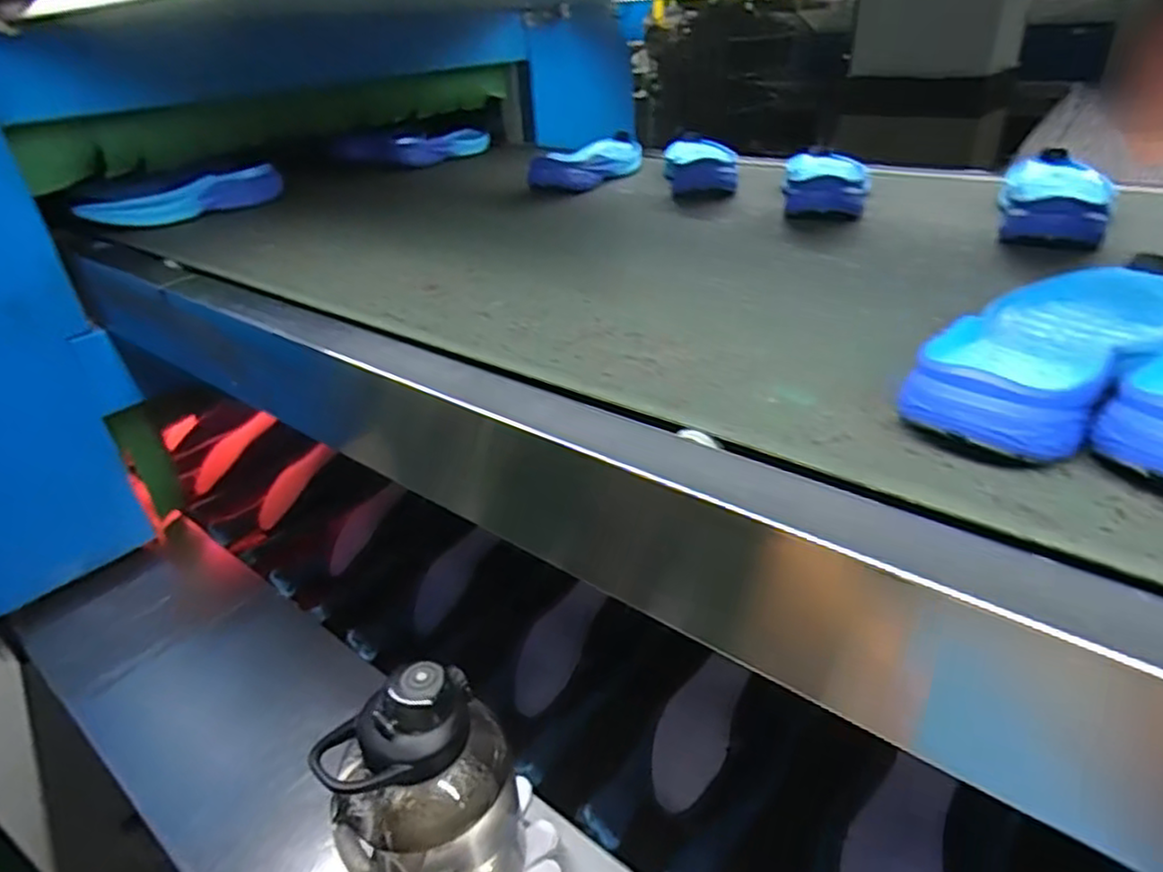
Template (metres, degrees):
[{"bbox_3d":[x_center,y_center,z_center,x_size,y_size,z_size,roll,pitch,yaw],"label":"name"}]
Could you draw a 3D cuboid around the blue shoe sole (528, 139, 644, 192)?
[{"bbox_3d":[0.020,-0.385,0.978,0.101,0.034,0.267,9,33,19],"label":"blue shoe sole"}]

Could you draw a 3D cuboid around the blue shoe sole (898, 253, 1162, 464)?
[{"bbox_3d":[0.274,-0.052,0.402,0.266,0.042,0.096,-27,38,-35],"label":"blue shoe sole"}]

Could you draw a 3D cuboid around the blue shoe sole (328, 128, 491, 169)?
[{"bbox_3d":[-0.254,-0.478,1.142,0.277,0.049,0.065,-27,38,-35],"label":"blue shoe sole"}]

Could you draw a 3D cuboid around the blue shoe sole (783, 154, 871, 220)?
[{"bbox_3d":[0.277,-0.292,0.792,0.096,0.036,0.247,7,32,15],"label":"blue shoe sole"}]

